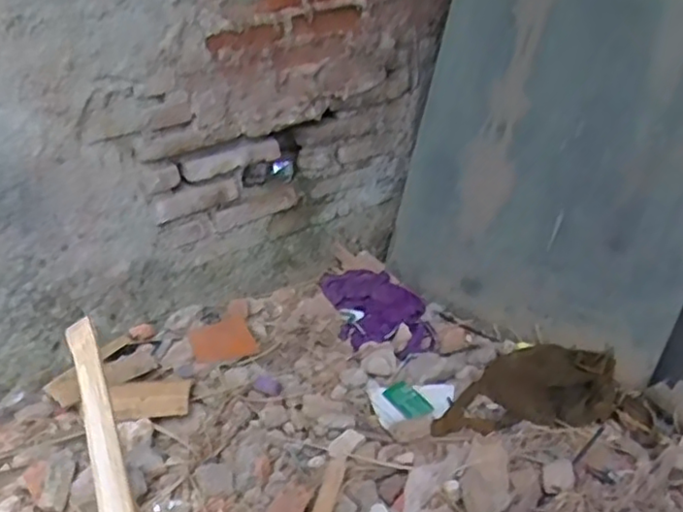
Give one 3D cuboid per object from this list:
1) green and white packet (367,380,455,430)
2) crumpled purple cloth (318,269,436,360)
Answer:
[{"bbox_3d":[0.119,0.269,1.233,0.165,0.037,0.101,9,32,17],"label":"green and white packet"},{"bbox_3d":[0.086,0.113,1.501,0.184,0.034,0.337,-11,32,-15],"label":"crumpled purple cloth"}]

